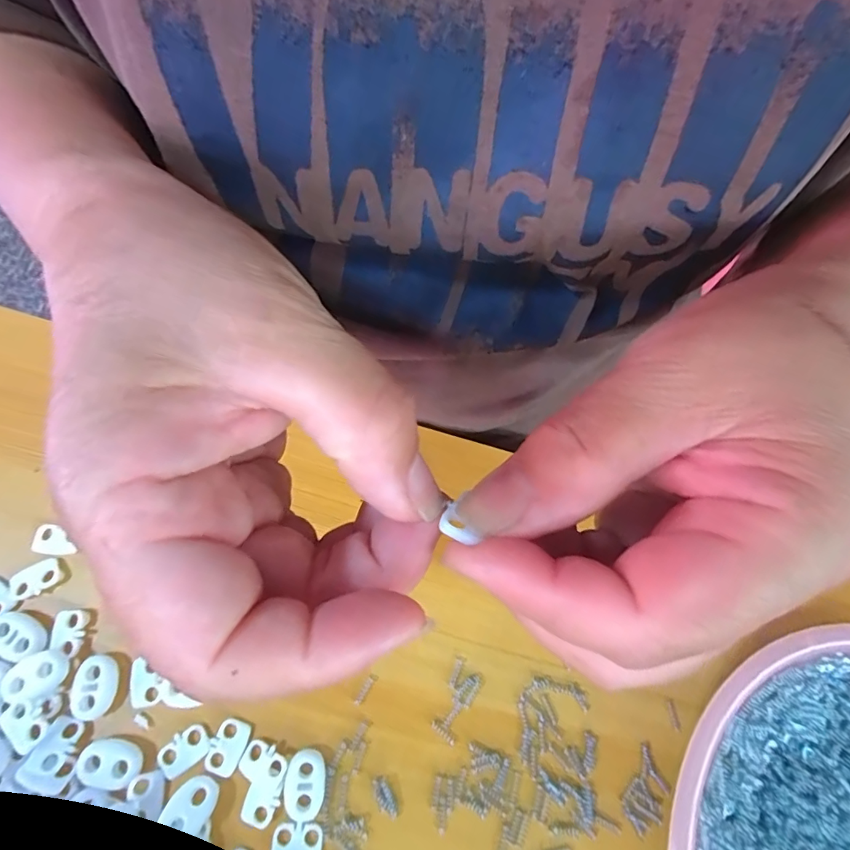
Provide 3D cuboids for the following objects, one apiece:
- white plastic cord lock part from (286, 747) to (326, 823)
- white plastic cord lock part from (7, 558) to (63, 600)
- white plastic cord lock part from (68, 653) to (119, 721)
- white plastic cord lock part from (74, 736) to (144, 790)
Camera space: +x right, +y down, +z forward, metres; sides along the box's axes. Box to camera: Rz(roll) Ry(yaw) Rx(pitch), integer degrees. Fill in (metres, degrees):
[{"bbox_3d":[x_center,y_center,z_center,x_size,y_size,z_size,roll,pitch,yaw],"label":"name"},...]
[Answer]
[{"bbox_3d":[-0.046,0.138,0.180,0.013,0.005,0.023,0,69,-7],"label":"white plastic cord lock part"},{"bbox_3d":[-0.163,0.065,0.193,0.019,0.004,0.010,-33,76,-17],"label":"white plastic cord lock part"},{"bbox_3d":[-0.129,0.102,0.182,0.015,0.004,0.022,4,69,-5],"label":"white plastic cord lock part"},{"bbox_3d":[-0.118,0.127,0.174,0.022,0.004,0.014,9,69,-3],"label":"white plastic cord lock part"}]

